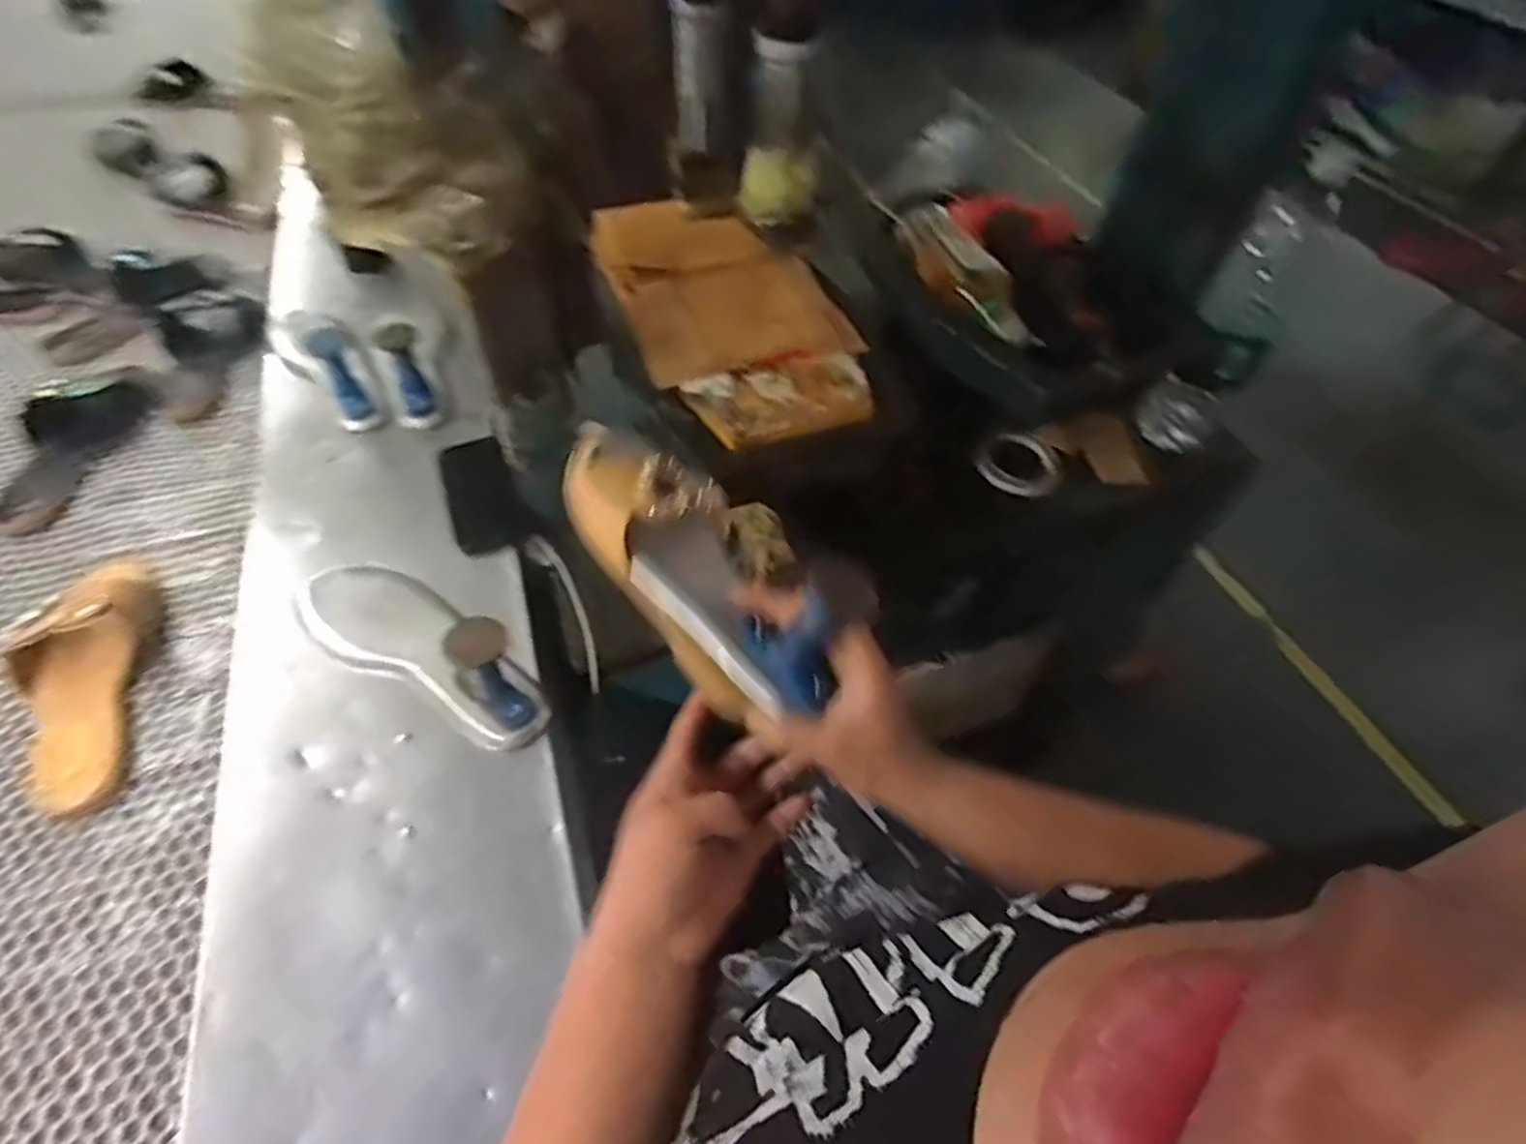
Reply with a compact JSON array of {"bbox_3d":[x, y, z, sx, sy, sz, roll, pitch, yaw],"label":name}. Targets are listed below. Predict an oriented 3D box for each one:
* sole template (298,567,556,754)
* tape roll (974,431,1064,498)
[{"bbox_3d":[-0.291,0.043,0.611,0.254,0.099,0.090,33,57,19],"label":"sole template"},{"bbox_3d":[0.302,-0.128,0.882,0.095,0.028,0.095,2,53,-3],"label":"tape roll"}]

